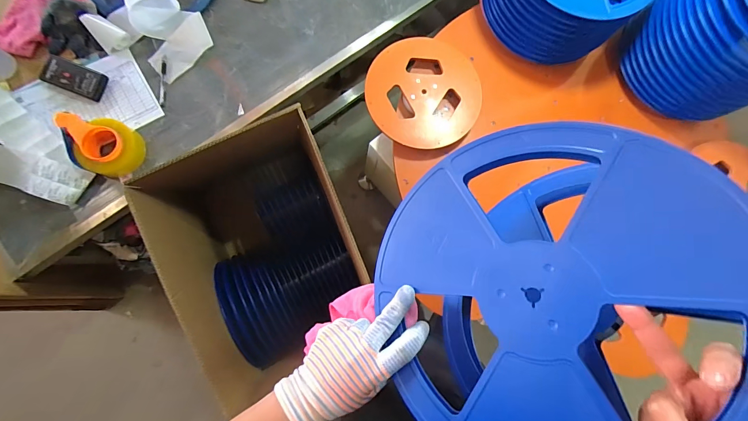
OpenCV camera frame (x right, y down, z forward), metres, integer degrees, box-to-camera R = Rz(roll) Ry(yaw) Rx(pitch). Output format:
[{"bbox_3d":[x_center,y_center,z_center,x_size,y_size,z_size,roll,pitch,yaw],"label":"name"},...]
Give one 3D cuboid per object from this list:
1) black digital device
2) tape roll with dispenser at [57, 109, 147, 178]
[{"bbox_3d":[-0.726,-0.321,0.810,0.145,0.019,0.069,20,82,-1],"label":"black digital device"},{"bbox_3d":[-0.648,-0.155,0.781,0.175,0.059,0.131,14,82,-2],"label":"tape roll with dispenser"}]

